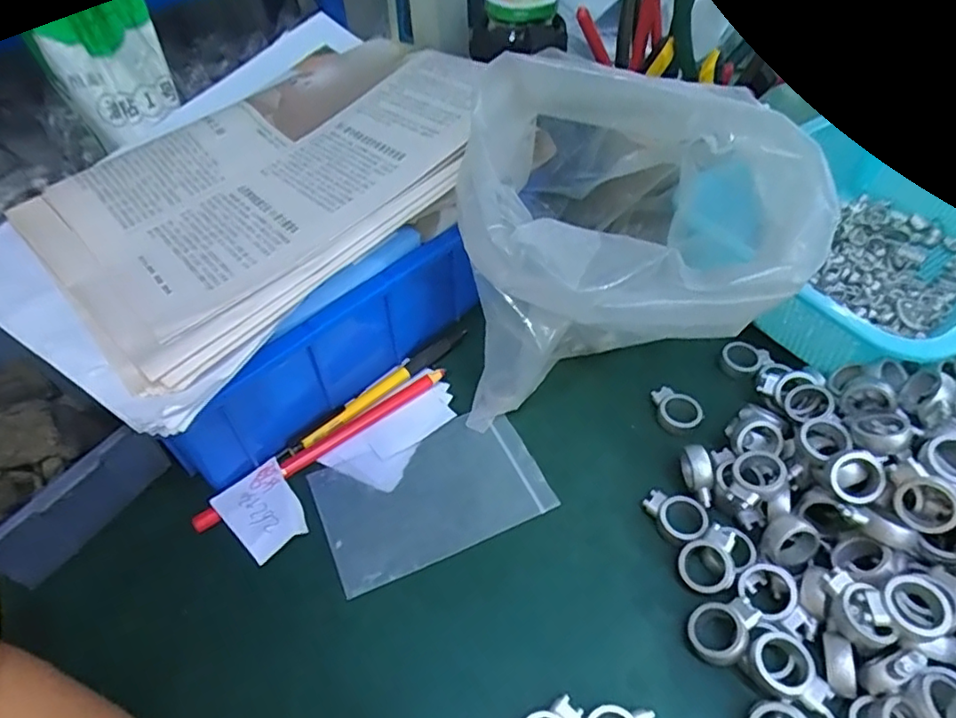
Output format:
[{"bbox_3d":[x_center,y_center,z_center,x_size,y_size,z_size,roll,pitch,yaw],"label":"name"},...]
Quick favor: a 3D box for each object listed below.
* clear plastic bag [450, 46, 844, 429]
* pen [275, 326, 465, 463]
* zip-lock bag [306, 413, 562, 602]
[{"bbox_3d":[0.073,-0.059,0.334,0.154,0.177,0.150,-4,49,-1],"label":"clear plastic bag"},{"bbox_3d":[-0.063,0.021,0.378,0.143,0.009,0.011,-37,57,-26],"label":"pen"},{"bbox_3d":[-0.026,0.076,0.337,0.122,0.006,0.075,-20,51,-17],"label":"zip-lock bag"}]

